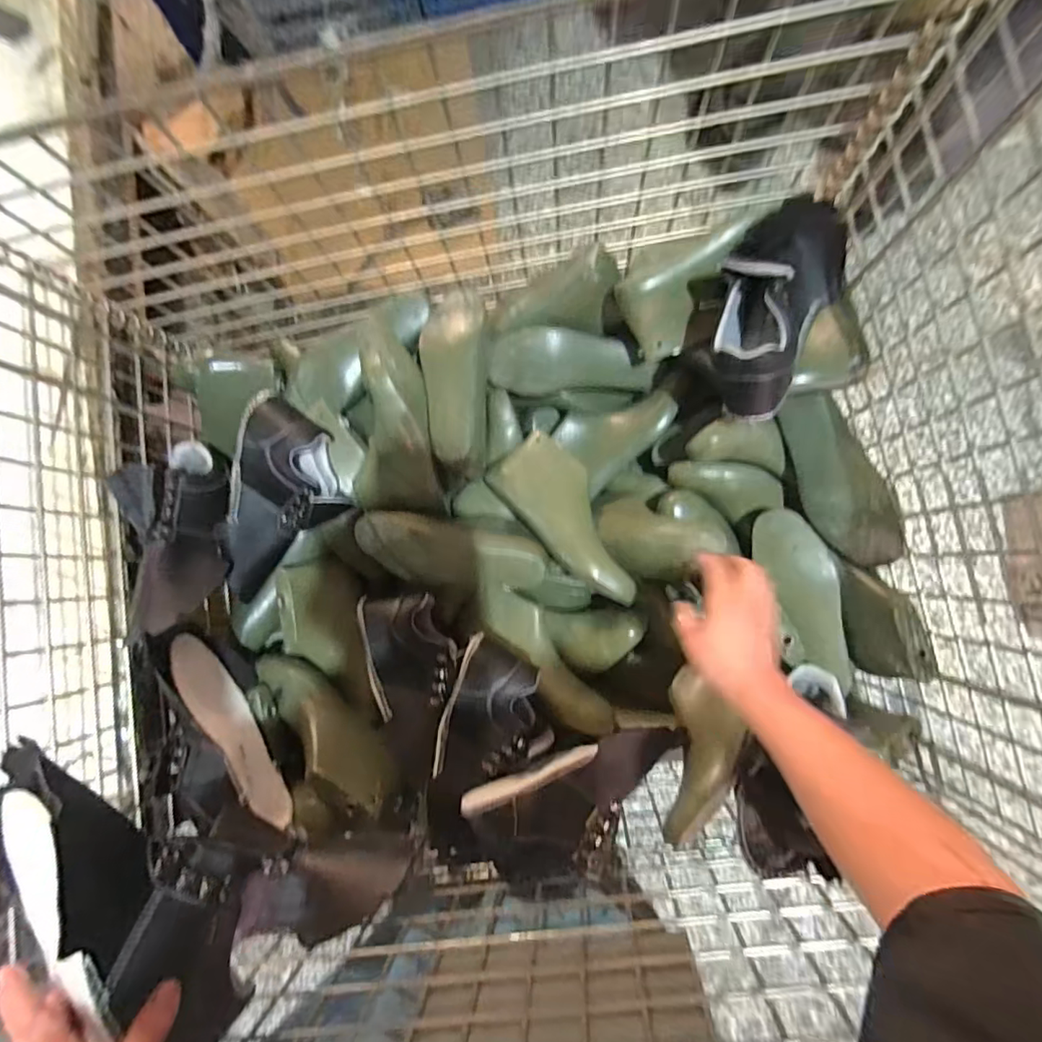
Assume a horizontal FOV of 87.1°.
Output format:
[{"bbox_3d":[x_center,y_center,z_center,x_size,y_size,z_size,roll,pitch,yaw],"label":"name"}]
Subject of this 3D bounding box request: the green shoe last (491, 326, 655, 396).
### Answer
[{"bbox_3d":[0.071,-0.230,0.797,0.232,0.075,0.079,2,85,-8],"label":"green shoe last"}]

